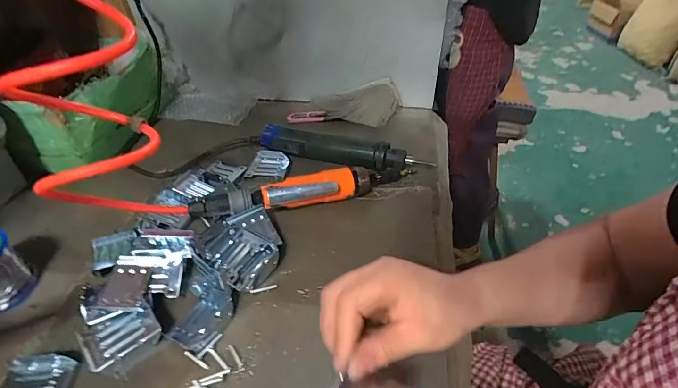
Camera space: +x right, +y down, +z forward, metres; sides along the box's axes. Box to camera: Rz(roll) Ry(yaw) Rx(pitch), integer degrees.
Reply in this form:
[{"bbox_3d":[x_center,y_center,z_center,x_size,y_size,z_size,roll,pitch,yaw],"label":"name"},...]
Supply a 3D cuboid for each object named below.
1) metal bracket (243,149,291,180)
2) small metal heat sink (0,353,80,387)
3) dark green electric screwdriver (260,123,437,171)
[{"bbox_3d":[-0.105,-0.044,0.555,0.054,0.014,0.054,5,41,9],"label":"metal bracket"},{"bbox_3d":[-0.263,0.165,0.321,0.059,0.015,0.048,-4,41,-2],"label":"small metal heat sink"},{"bbox_3d":[0.005,-0.065,0.554,0.250,0.034,0.041,9,42,13],"label":"dark green electric screwdriver"}]

